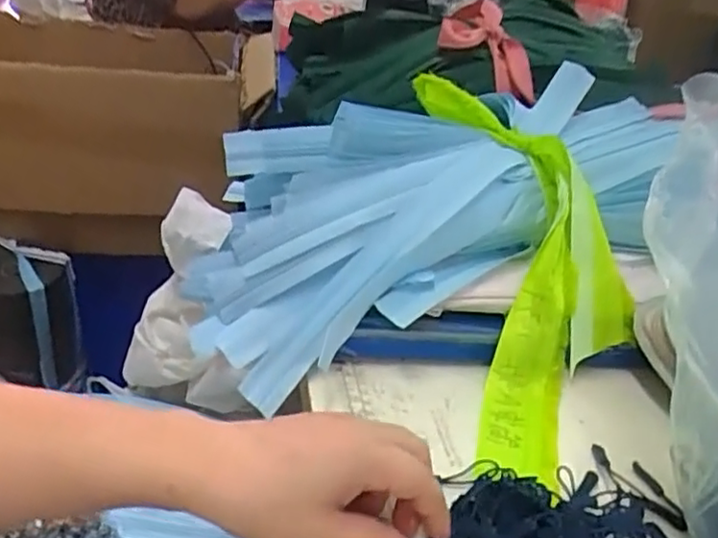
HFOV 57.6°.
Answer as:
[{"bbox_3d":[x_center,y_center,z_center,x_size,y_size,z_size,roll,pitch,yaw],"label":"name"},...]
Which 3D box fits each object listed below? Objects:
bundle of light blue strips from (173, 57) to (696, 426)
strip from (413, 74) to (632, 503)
[{"bbox_3d":[0.062,-0.069,0.543,0.441,0.140,0.178,-22,40,-17],"label":"bundle of light blue strips"},{"bbox_3d":[0.139,-0.006,0.513,0.154,0.055,0.344,-1,67,-6],"label":"strip"}]

